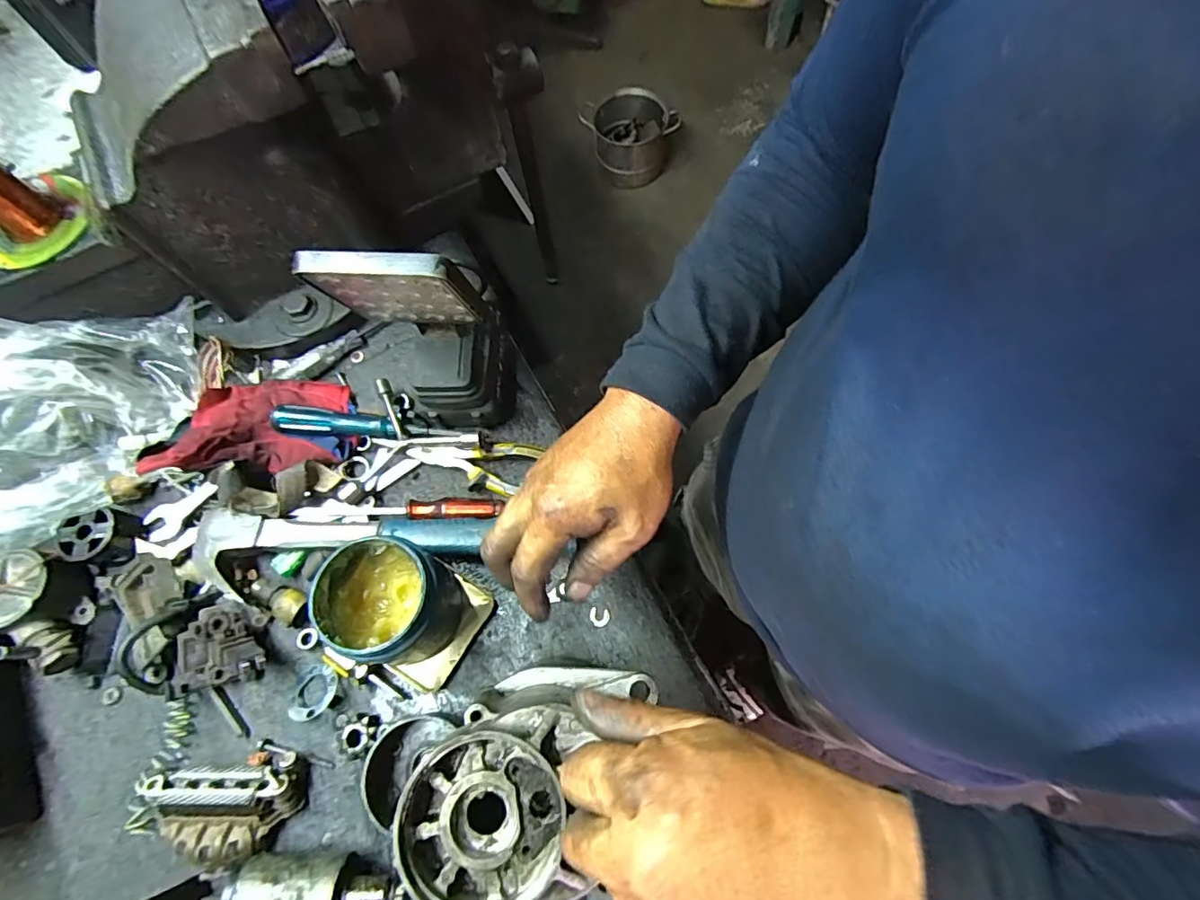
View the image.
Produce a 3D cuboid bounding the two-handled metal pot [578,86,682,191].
[{"bbox_3d":[0.098,-0.958,1.652,0.269,0.181,0.241,-25,70,-6],"label":"two-handled metal pot"}]

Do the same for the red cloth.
[{"bbox_3d":[-0.319,-0.033,0.494,0.142,0.074,0.111,-17,70,-4],"label":"red cloth"}]

